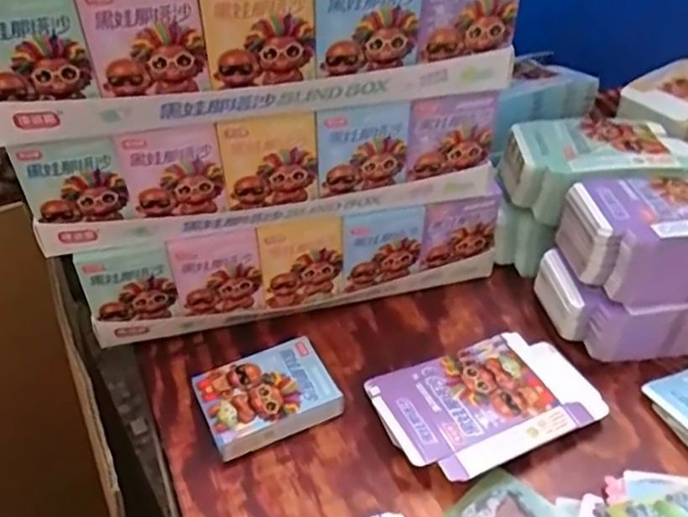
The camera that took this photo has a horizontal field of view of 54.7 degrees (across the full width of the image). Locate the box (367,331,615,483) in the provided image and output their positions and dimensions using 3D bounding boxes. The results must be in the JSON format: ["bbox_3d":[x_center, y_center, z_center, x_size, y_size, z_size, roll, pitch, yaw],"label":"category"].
[{"bbox_3d":[0.101,0.102,0.481,0.148,0.020,0.101,-18,44,-17],"label":"box"}]

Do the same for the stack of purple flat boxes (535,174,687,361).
[{"bbox_3d":[0.243,0.001,0.513,0.162,0.095,0.107,-10,42,-8],"label":"stack of purple flat boxes"}]

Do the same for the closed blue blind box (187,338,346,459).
[{"bbox_3d":[-0.056,0.101,0.489,0.093,0.024,0.067,-20,44,-18],"label":"closed blue blind box"}]

